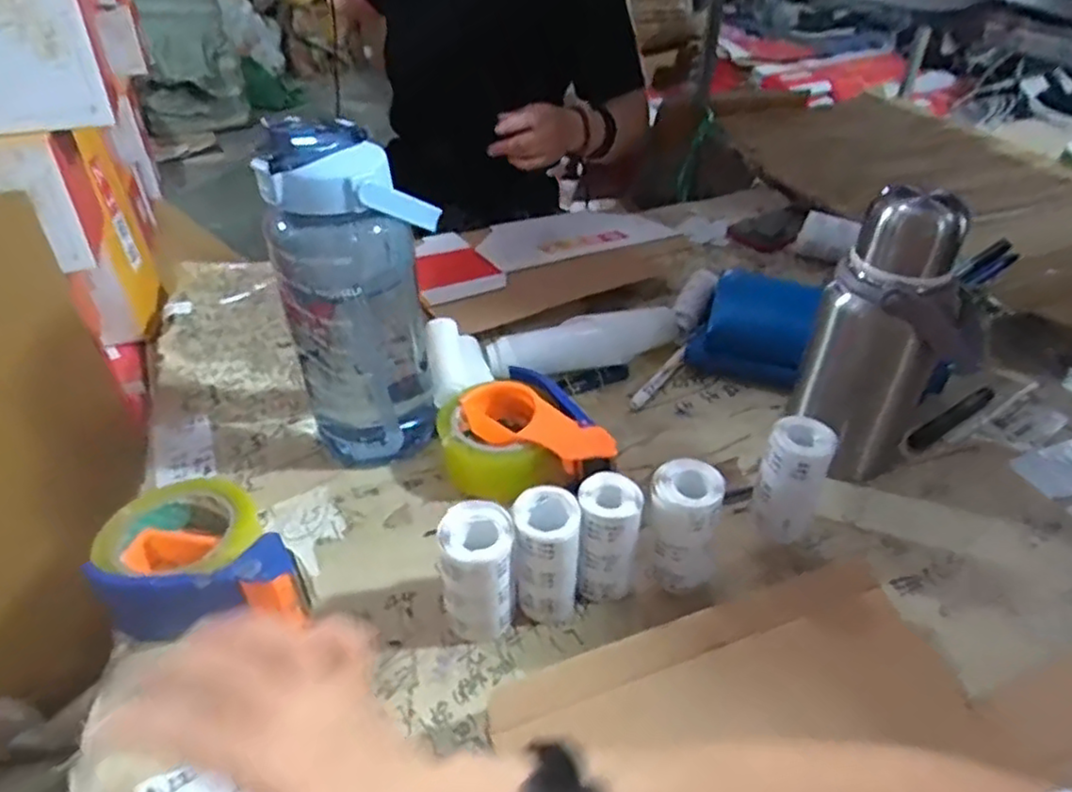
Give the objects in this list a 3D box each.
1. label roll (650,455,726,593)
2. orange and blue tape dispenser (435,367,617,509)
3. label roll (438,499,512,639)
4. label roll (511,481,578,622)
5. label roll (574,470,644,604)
[{"bbox_3d":[0.104,0.092,0.481,0.046,0.084,0.046,7,40,8],"label":"label roll"},{"bbox_3d":[-0.015,0.043,0.584,0.116,0.052,0.154,-28,47,-30],"label":"orange and blue tape dispenser"},{"bbox_3d":[-0.038,0.121,0.453,0.044,0.094,0.047,-3,39,-3],"label":"label roll"},{"bbox_3d":[0.007,0.113,0.467,0.040,0.096,0.044,0,39,0],"label":"label roll"},{"bbox_3d":[0.050,0.100,0.474,0.039,0.100,0.036,0,39,0],"label":"label roll"}]

